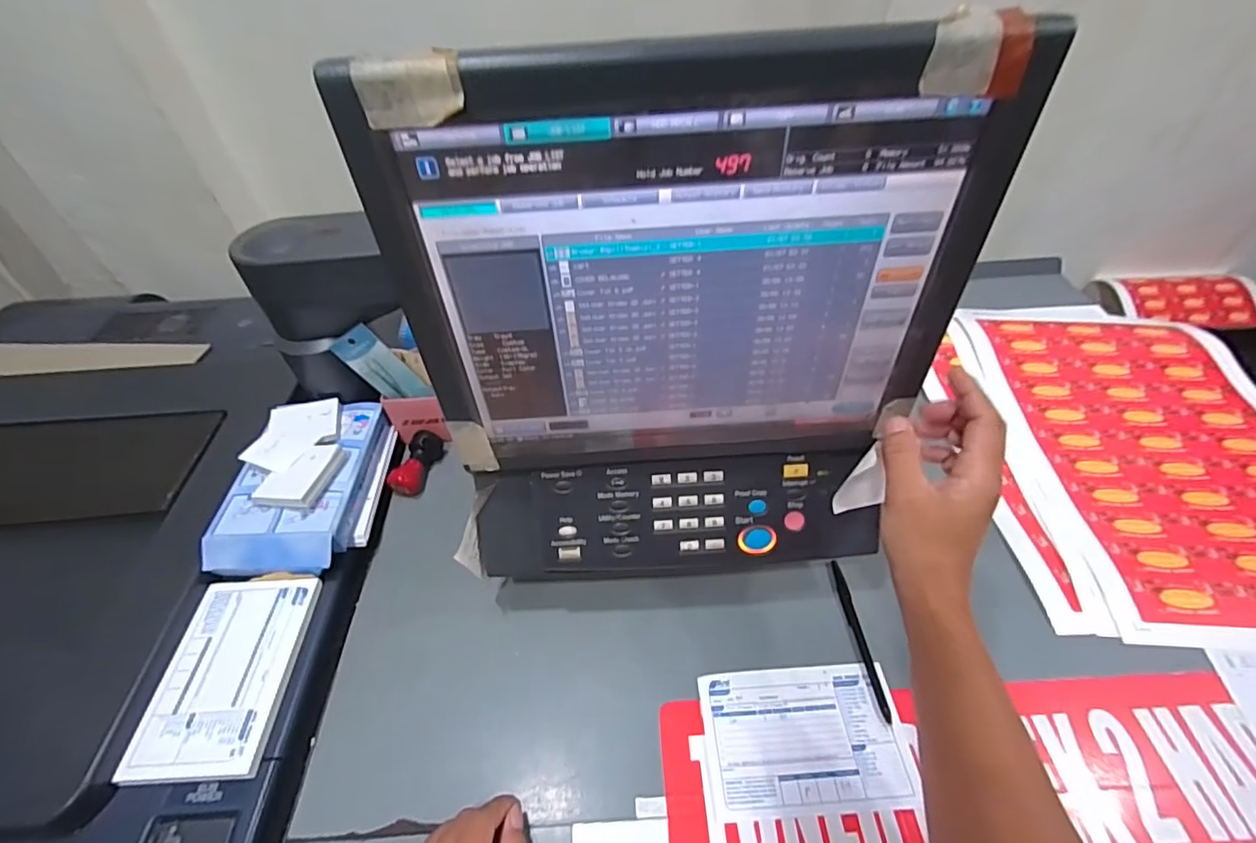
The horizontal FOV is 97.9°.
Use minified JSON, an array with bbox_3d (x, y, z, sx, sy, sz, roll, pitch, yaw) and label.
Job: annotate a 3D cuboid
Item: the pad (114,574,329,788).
[{"bbox_3d":[-0.347,0.217,0.478,0.106,0.008,0.162,-3,48,-2],"label":"pad"}]

